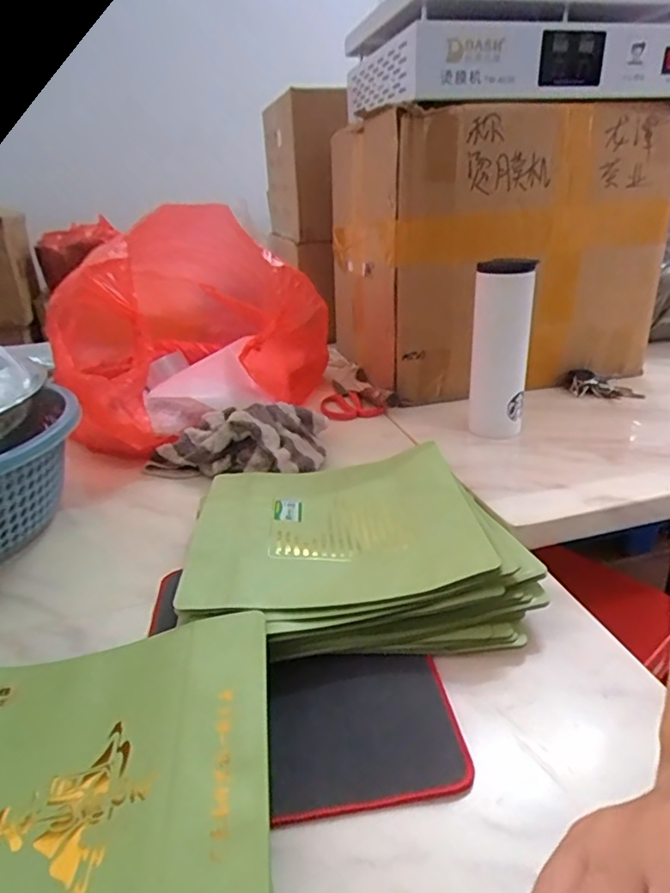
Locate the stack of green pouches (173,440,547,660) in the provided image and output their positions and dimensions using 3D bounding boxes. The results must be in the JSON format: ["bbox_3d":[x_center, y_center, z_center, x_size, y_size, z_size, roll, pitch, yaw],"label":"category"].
[{"bbox_3d":[0.012,0.083,0.505,0.267,0.058,0.243,-5,25,-4],"label":"stack of green pouches"}]

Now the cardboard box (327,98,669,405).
[{"bbox_3d":[0.252,-0.322,0.962,0.452,0.391,0.324,-9,25,-12],"label":"cardboard box"}]

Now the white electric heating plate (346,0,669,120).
[{"bbox_3d":[0.265,-0.570,0.843,0.437,0.130,0.290,-9,25,-12],"label":"white electric heating plate"}]

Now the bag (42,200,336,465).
[{"bbox_3d":[-0.225,-0.204,0.890,0.390,0.292,0.420,-15,27,-23],"label":"bag"}]

